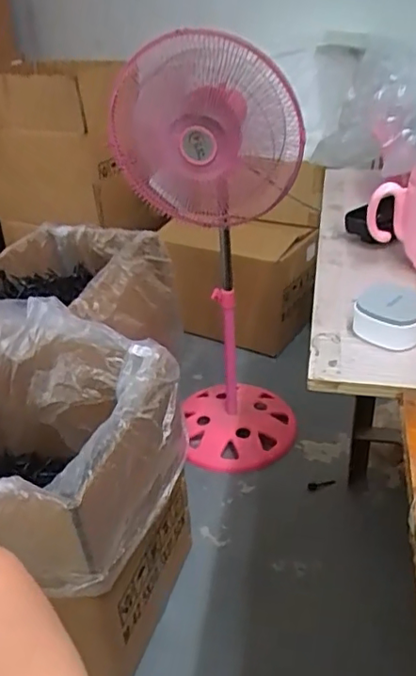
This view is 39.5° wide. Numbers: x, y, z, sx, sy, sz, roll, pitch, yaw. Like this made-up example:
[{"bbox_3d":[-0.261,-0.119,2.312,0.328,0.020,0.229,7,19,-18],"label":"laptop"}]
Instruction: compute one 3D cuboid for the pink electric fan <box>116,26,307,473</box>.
[{"bbox_3d":[0.014,-0.125,1.182,0.324,0.854,0.264,-7,33,-6],"label":"pink electric fan"}]

